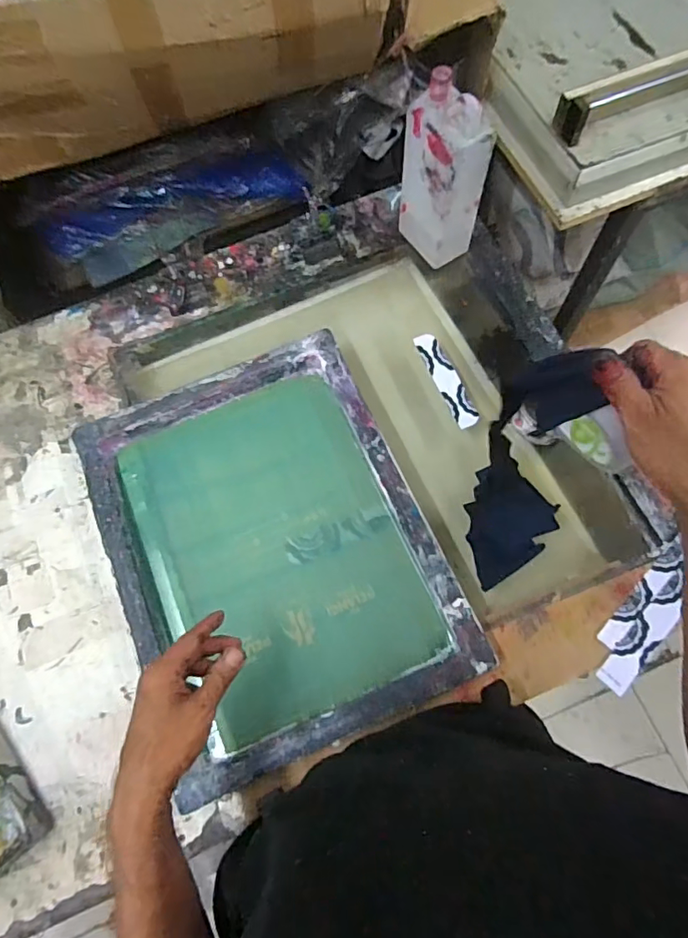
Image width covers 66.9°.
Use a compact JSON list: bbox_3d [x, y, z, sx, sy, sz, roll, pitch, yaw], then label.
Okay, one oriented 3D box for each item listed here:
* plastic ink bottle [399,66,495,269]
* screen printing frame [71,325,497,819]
[{"bbox_3d":[0.127,-0.368,0.662,0.072,0.212,0.104,-23,71,-5],"label":"plastic ink bottle"},{"bbox_3d":[-0.086,0.084,0.626,0.345,0.057,0.450,-24,71,-6],"label":"screen printing frame"}]

